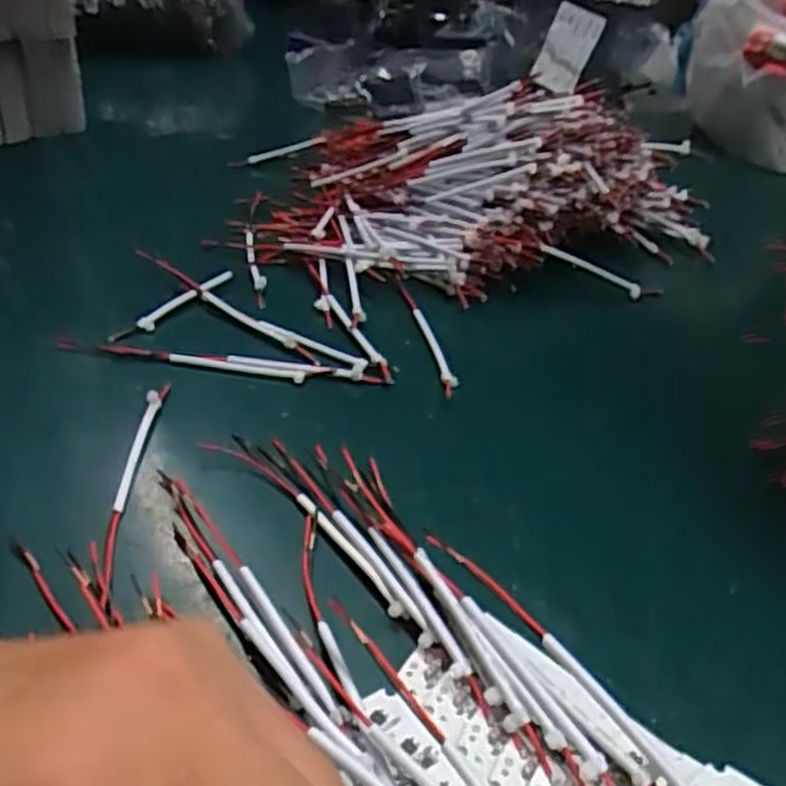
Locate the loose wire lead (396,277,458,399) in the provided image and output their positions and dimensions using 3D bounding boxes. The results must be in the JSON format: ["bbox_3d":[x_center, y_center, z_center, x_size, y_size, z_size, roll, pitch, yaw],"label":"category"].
[{"bbox_3d":[0.020,-0.037,0.472,0.009,0.011,0.123,-6,41,-11],"label":"loose wire lead"}]

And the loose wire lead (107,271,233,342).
[{"bbox_3d":[-0.131,-0.051,0.471,0.009,0.008,0.092,26,45,25],"label":"loose wire lead"}]

